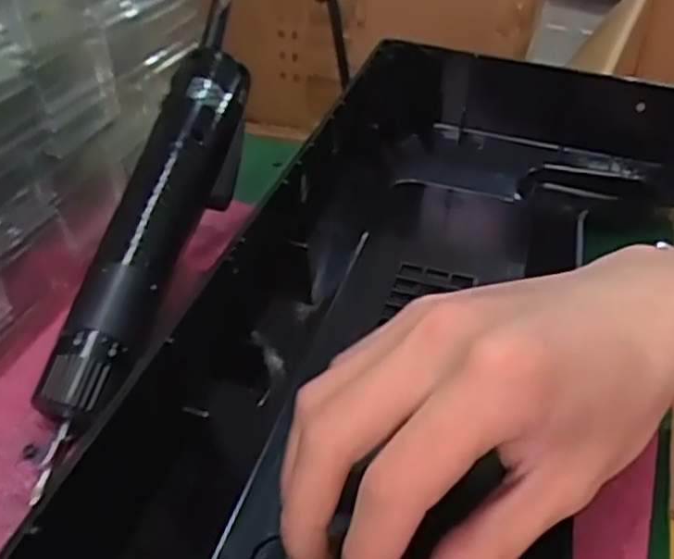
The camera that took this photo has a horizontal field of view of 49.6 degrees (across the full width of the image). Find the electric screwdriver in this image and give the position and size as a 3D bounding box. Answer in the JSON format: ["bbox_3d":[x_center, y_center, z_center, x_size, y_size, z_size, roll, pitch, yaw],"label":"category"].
[{"bbox_3d":[-0.081,-0.019,0.320,0.035,0.030,0.208,11,60,11],"label":"electric screwdriver"}]

